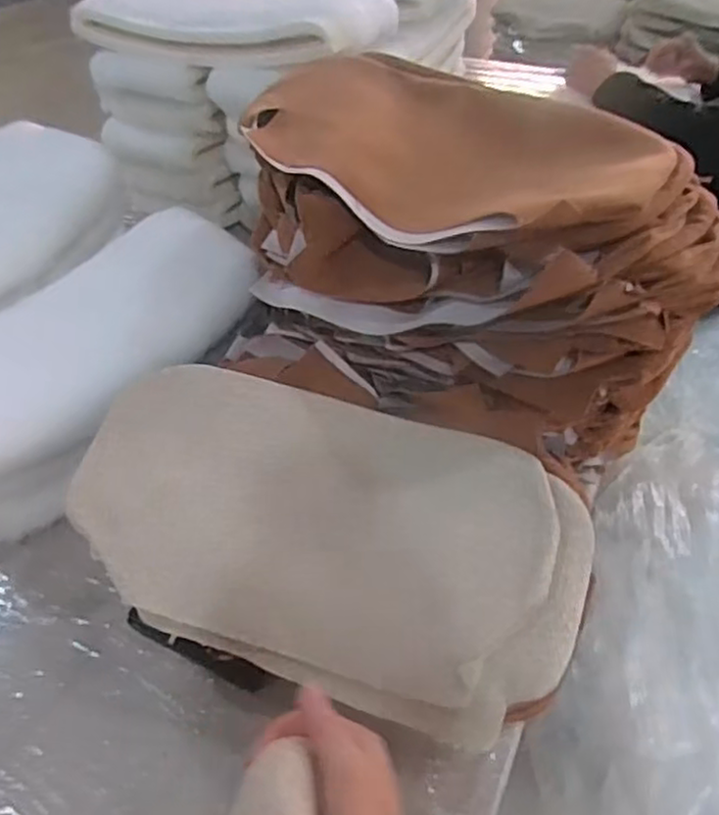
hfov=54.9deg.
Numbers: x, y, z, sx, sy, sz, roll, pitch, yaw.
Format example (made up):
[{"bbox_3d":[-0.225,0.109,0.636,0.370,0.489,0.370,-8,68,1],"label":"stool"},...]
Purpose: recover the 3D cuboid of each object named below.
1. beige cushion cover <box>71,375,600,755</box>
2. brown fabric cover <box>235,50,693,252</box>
[{"bbox_3d":[-0.036,0.107,0.659,0.474,0.076,0.265,16,52,19],"label":"beige cushion cover"},{"bbox_3d":[0.099,-0.274,0.718,0.429,0.058,0.273,24,55,24],"label":"brown fabric cover"}]

